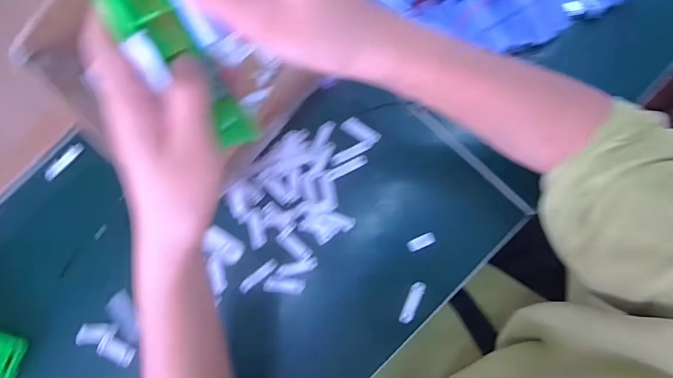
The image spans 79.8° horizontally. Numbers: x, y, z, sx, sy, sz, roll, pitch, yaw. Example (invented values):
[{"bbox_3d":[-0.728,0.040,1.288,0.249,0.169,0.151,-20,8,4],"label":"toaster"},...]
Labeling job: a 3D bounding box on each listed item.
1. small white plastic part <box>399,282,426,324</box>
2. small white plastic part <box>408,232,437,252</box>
[{"bbox_3d":[0.073,0.108,0.383,0.013,0.004,0.041,23,84,8],"label":"small white plastic part"},{"bbox_3d":[0.083,0.052,0.392,0.027,0.005,0.011,-24,80,1],"label":"small white plastic part"}]

